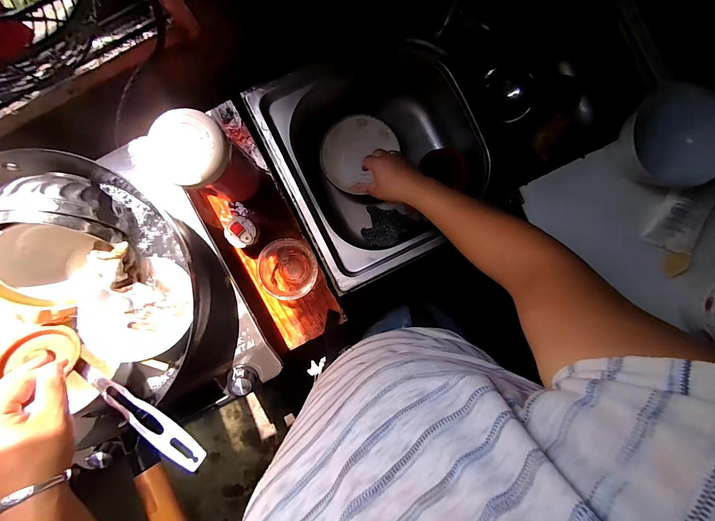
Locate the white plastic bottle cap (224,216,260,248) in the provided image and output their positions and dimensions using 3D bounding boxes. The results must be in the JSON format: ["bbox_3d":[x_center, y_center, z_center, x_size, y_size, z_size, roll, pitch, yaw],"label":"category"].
[{"bbox_3d":[-0.177,-0.043,0.466,0.047,0.013,0.045,0,91,0],"label":"white plastic bottle cap"}]

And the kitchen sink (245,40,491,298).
[{"bbox_3d":[0.053,-0.189,0.597,0.372,0.182,0.382,-27,91,1],"label":"kitchen sink"}]

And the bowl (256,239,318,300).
[{"bbox_3d":[-0.108,0.013,0.486,0.087,0.053,0.093,0,91,0],"label":"bowl"}]

